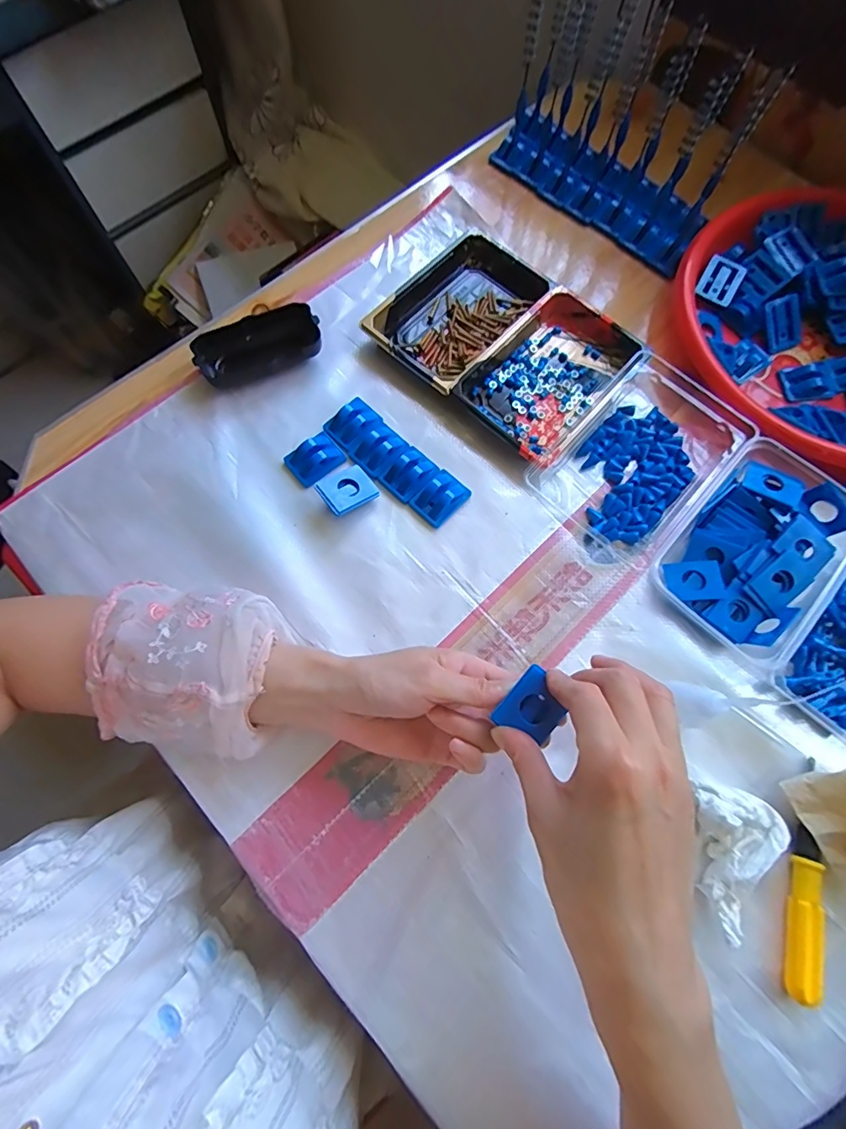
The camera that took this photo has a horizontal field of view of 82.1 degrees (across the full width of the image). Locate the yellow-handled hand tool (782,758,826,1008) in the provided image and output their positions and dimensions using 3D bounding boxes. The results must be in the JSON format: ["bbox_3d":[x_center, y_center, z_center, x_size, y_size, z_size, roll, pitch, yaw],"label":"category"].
[{"bbox_3d":[0.252,0.204,0.320,0.015,0.018,0.141,14,74,4],"label":"yellow-handled hand tool"}]

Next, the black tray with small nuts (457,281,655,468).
[{"bbox_3d":[0.114,-0.170,0.432,0.106,0.024,0.160,42,77,11],"label":"black tray with small nuts"}]

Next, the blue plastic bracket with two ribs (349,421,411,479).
[{"bbox_3d":[-0.036,-0.099,0.414,0.045,0.010,0.036,-43,78,-12],"label":"blue plastic bracket with two ribs"}]

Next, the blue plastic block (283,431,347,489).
[{"bbox_3d":[-0.092,-0.091,0.411,0.044,0.012,0.037,-39,77,-11],"label":"blue plastic block"}]

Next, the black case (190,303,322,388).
[{"bbox_3d":[-0.149,-0.199,0.441,0.109,0.023,0.054,-21,75,-6],"label":"black case"}]

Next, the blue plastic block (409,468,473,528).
[{"bbox_3d":[0.015,-0.057,0.403,0.033,0.015,0.044,42,78,11],"label":"blue plastic block"}]

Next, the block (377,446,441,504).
[{"bbox_3d":[-0.011,-0.077,0.409,0.035,0.014,0.044,44,78,12],"label":"block"}]

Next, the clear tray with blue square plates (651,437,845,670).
[{"bbox_3d":[0.261,-0.013,0.380,0.107,0.031,0.161,39,77,11],"label":"clear tray with blue square plates"}]

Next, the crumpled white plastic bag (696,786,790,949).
[{"bbox_3d":[0.210,0.195,0.319,0.052,0.026,0.084,5,73,1],"label":"crumpled white plastic bag"}]

